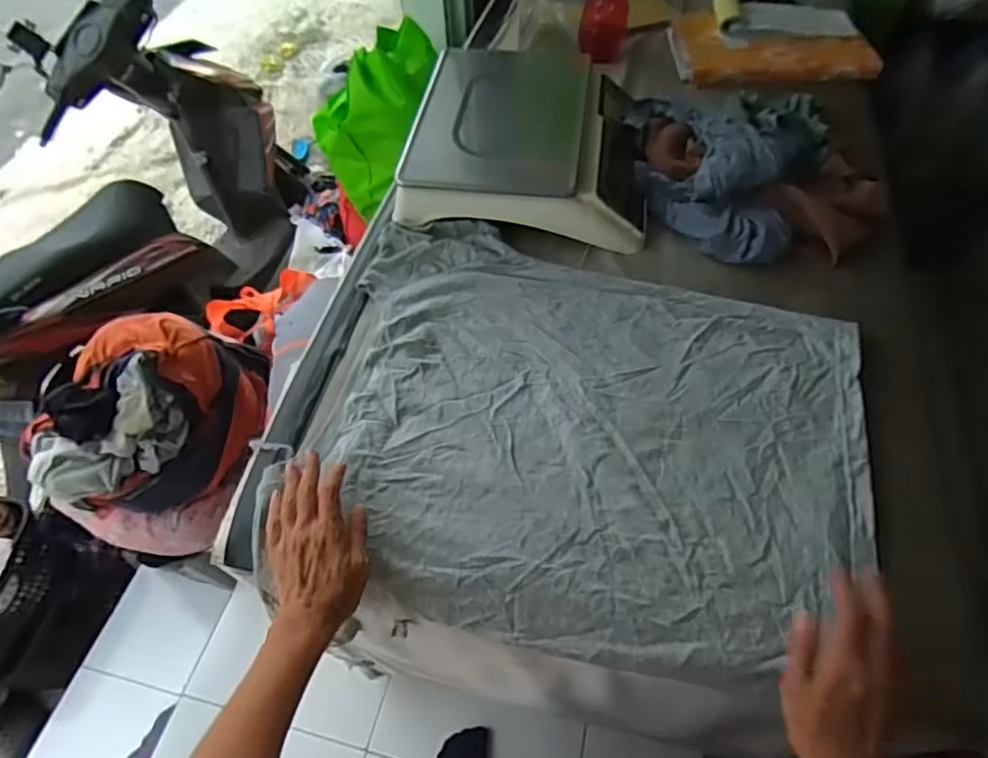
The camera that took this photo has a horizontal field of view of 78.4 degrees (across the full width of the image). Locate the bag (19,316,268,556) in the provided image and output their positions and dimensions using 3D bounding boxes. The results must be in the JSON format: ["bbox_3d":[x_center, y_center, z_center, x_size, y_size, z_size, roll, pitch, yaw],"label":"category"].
[{"bbox_3d":[-0.715,0.096,1.269,0.333,0.272,0.428,11,56,9],"label":"bag"}]

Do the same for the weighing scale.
[{"bbox_3d":[0.049,-0.327,0.852,0.313,0.088,0.313,4,55,5],"label":"weighing scale"}]

